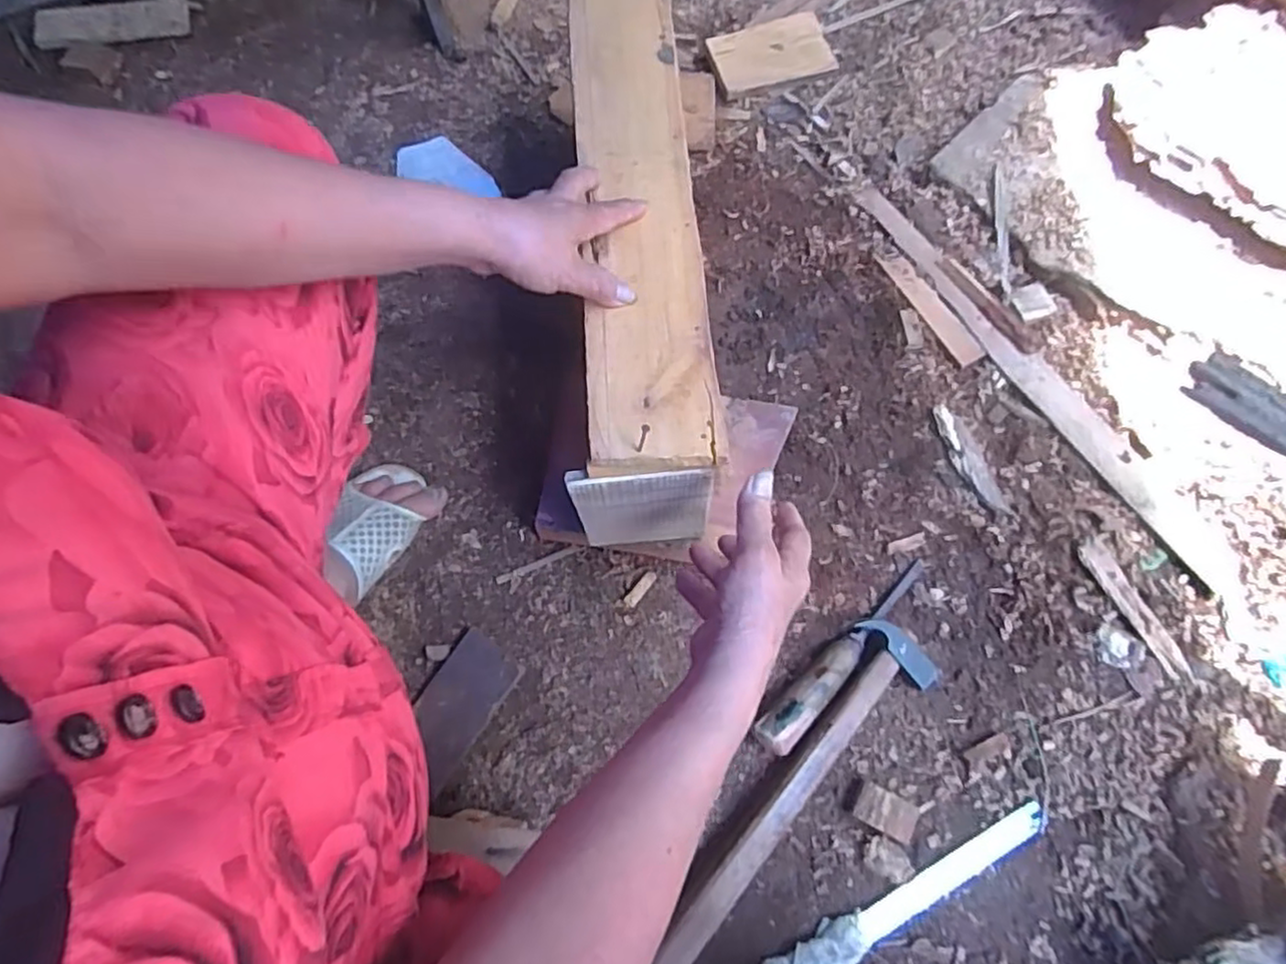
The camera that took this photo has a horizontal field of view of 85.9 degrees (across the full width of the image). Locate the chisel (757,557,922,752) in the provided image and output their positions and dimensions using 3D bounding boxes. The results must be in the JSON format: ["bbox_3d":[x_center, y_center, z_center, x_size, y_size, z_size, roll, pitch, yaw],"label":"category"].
[{"bbox_3d":[0.179,0.146,0.599,0.220,0.035,0.034,-42,75,-14],"label":"chisel"}]

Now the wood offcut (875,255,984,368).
[{"bbox_3d":[0.301,-0.187,0.730,0.029,0.004,0.150,-29,72,-11],"label":"wood offcut"}]

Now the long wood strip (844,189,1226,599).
[{"bbox_3d":[0.389,-0.116,0.709,0.042,0.018,0.525,-30,72,-11],"label":"long wood strip"}]

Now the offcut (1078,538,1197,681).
[{"bbox_3d":[0.442,0.115,0.617,0.030,0.011,0.133,-28,72,-10],"label":"offcut"}]

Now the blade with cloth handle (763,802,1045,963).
[{"bbox_3d":[0.197,0.333,0.533,0.292,0.031,0.033,-22,71,-8],"label":"blade with cloth handle"}]

